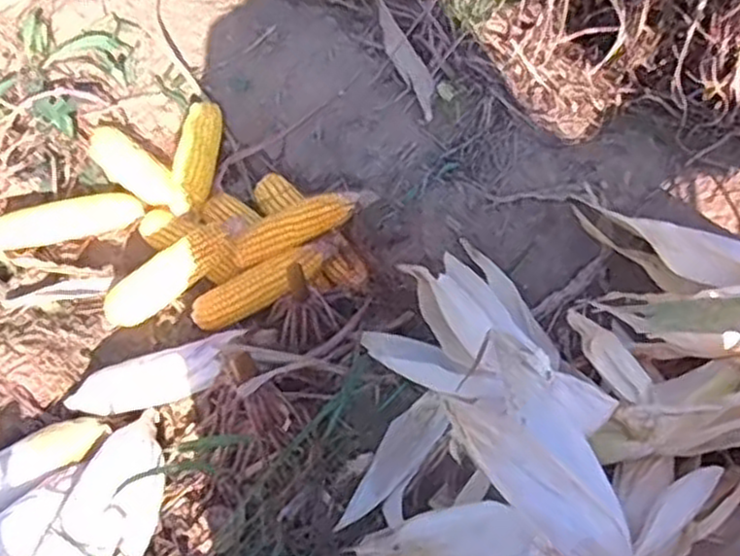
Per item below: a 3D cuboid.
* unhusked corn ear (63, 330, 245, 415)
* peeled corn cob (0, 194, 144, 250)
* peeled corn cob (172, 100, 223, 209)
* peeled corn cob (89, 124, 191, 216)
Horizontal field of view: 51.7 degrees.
[{"bbox_3d":[-0.244,0.116,0.884,0.221,0.045,0.050,-20,52,7],"label":"unhusked corn ear"},{"bbox_3d":[-0.418,-0.079,1.059,0.199,0.043,0.053,-17,53,-7],"label":"peeled corn cob"},{"bbox_3d":[-0.237,-0.170,1.049,0.059,0.053,0.161,-1,53,5],"label":"peeled corn cob"},{"bbox_3d":[-0.321,-0.151,1.074,0.239,0.043,0.060,36,64,28],"label":"peeled corn cob"}]

